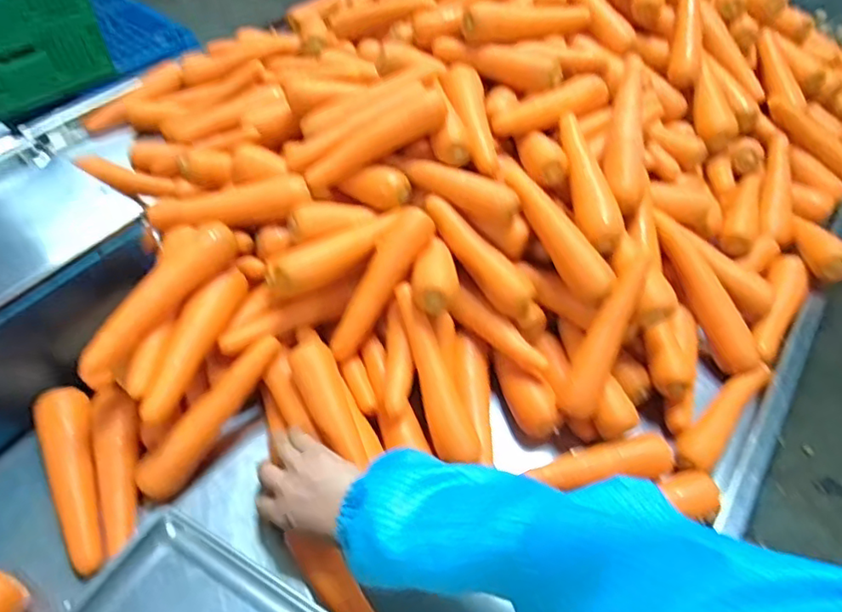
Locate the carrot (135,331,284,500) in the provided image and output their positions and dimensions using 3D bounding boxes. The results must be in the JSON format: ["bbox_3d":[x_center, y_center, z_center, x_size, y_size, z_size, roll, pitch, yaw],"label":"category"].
[{"bbox_3d":[-0.209,0.109,0.579,0.031,0.035,0.186,32,77,21],"label":"carrot"}]

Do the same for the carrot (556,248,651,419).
[{"bbox_3d":[0.198,0.026,0.609,0.040,0.047,0.193,24,84,15],"label":"carrot"}]

